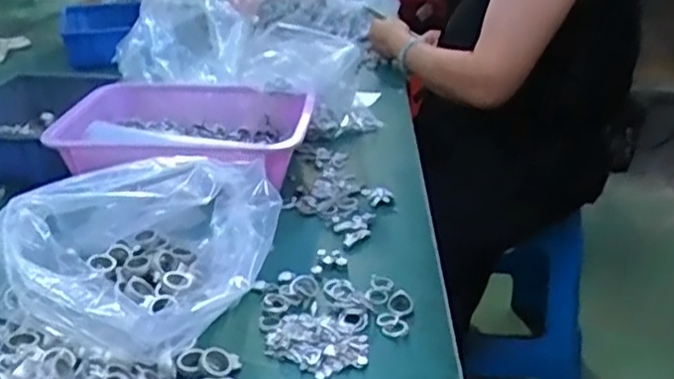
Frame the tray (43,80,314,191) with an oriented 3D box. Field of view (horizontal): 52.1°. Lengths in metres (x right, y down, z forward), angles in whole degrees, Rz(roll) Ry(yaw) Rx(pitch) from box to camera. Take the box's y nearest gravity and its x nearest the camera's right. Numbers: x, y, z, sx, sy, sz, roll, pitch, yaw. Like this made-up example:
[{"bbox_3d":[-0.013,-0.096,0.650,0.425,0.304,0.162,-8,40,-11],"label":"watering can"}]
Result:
[{"bbox_3d":[-0.179,-0.070,0.870,0.280,0.070,0.216,4,26,3],"label":"tray"}]

